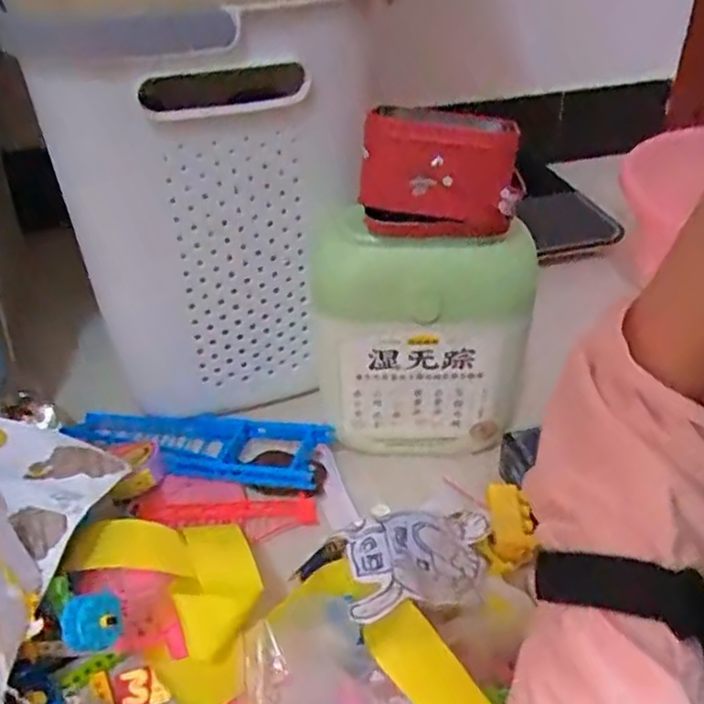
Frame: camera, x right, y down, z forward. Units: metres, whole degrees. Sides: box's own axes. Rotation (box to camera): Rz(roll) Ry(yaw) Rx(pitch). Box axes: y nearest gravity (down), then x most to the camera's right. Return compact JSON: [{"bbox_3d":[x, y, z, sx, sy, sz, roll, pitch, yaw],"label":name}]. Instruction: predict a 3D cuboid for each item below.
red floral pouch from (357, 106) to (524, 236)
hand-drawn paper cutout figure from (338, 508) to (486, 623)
[{"bbox_3d":[0.060,-0.121,0.481,0.105,0.077,0.043,1,37,2],"label":"red floral pouch"},{"bbox_3d":[0.049,0.141,0.481,0.120,0.016,0.077,5,34,-27],"label":"hand-drawn paper cutout figure"}]

